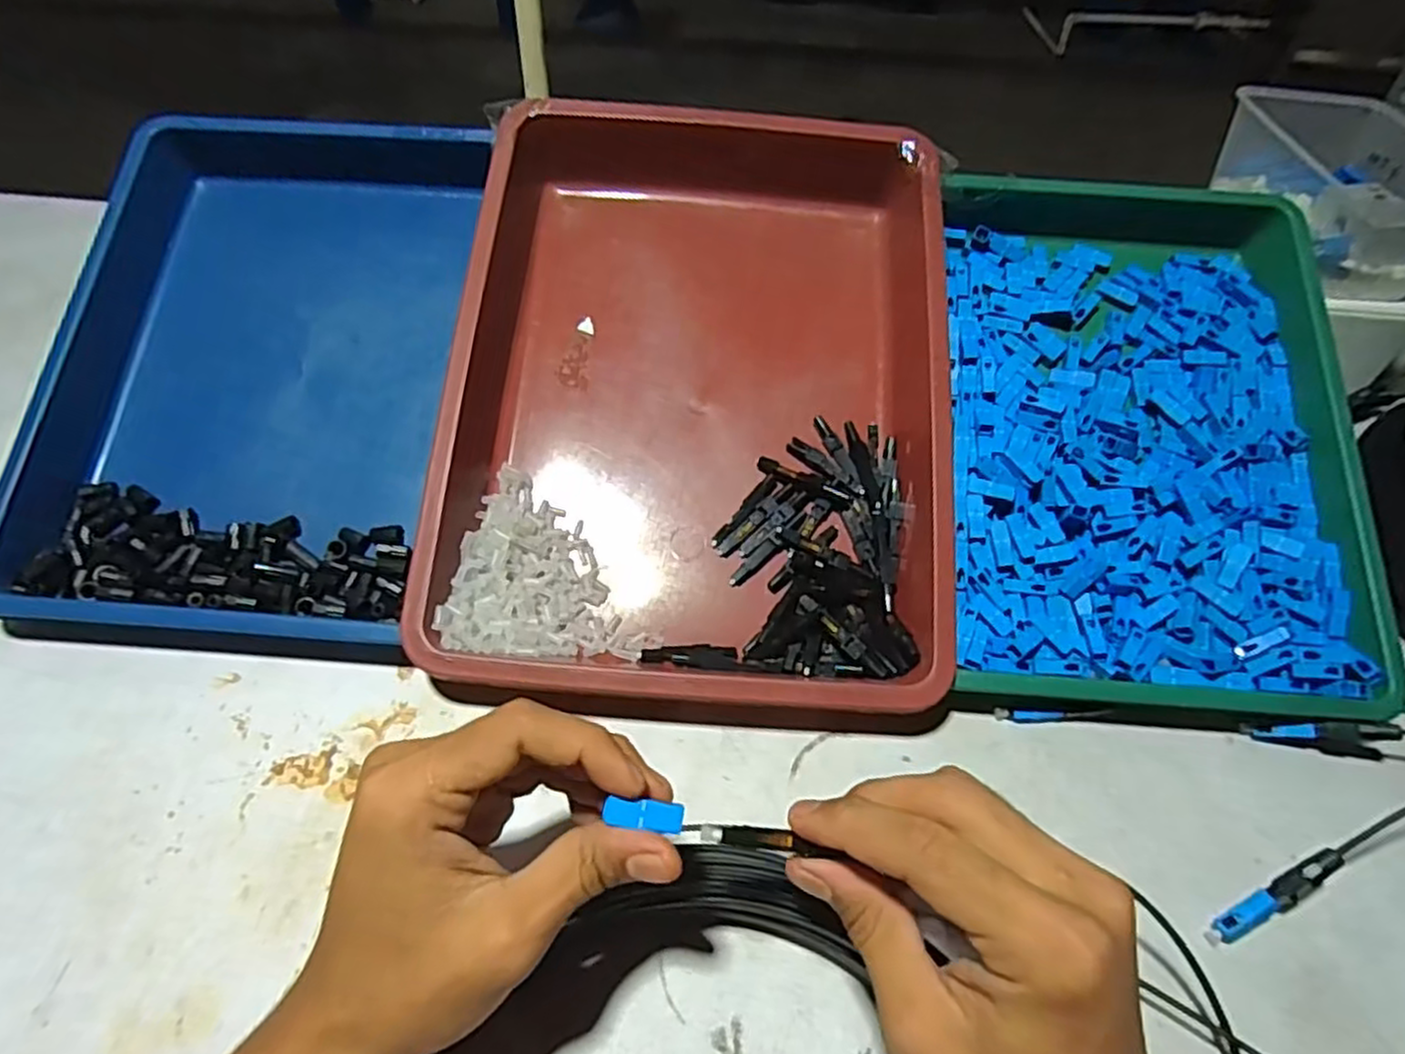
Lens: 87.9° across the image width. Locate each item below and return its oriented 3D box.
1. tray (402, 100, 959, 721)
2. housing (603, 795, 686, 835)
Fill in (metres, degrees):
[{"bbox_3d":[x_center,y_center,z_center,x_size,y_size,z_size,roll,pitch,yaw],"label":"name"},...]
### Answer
[{"bbox_3d":[0.001,-0.082,0.420,0.263,0.058,0.353,5,72,1],"label":"tray"},{"bbox_3d":[-0.018,0.091,0.232,0.025,0.004,0.008,11,47,-12],"label":"housing"}]

